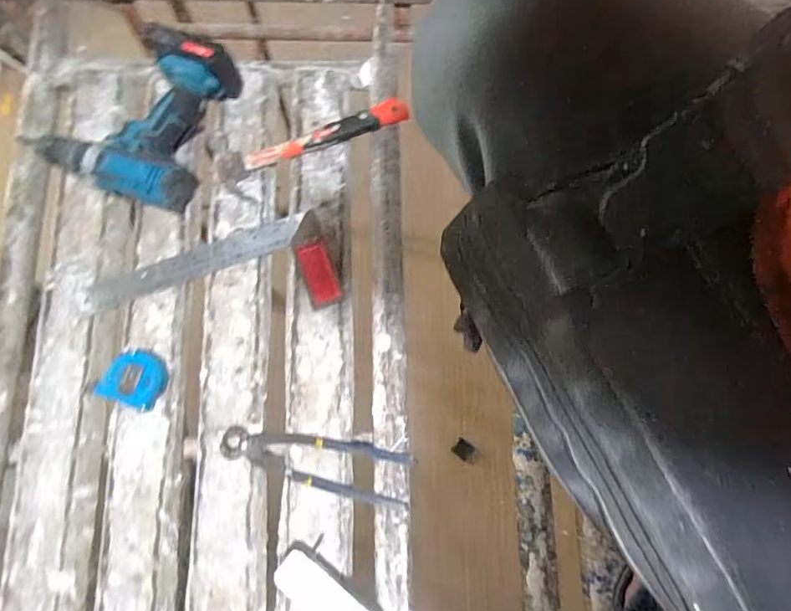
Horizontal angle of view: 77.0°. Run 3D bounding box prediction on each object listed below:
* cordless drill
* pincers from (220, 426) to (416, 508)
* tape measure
[{"bbox_3d":[-0.330,-0.245,0.610,0.225,0.084,0.209,22,76,3],"label":"cordless drill"},{"bbox_3d":[-0.089,0.175,0.557,0.211,0.022,0.057,11,76,1],"label":"pincers"},{"bbox_3d":[-0.294,0.080,0.560,0.067,0.030,0.061,20,76,3],"label":"tape measure"}]

